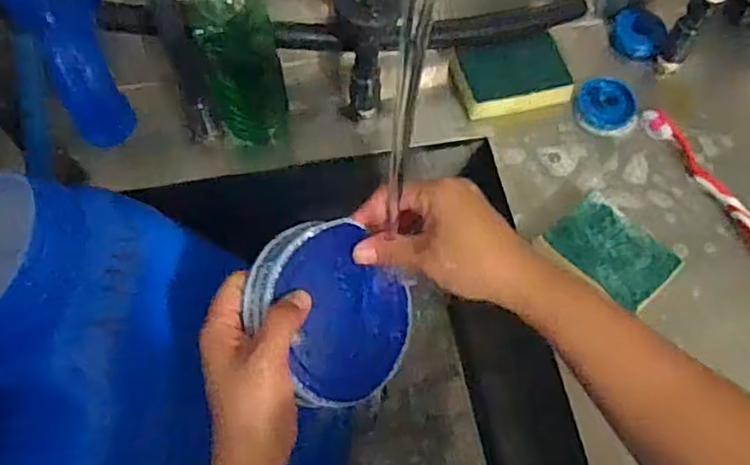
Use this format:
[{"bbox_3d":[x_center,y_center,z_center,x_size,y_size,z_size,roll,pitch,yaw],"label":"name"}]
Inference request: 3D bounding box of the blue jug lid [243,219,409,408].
[{"bbox_3d":[-0.027,0.052,0.425,0.102,0.024,0.118,-38,106,-32],"label":"blue jug lid"}]

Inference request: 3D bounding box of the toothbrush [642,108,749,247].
[{"bbox_3d":[0.307,-0.043,0.578,0.026,0.015,0.180,-28,68,-14],"label":"toothbrush"}]

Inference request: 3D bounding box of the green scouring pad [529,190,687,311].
[{"bbox_3d":[0.194,0.021,0.539,0.075,0.028,0.093,-39,71,-18],"label":"green scouring pad"}]

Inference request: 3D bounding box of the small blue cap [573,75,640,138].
[{"bbox_3d":[0.222,-0.122,0.616,0.056,0.015,0.063,5,64,0],"label":"small blue cap"}]

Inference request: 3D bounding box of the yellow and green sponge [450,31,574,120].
[{"bbox_3d":[0.133,-0.150,0.617,0.102,0.027,0.079,-7,64,-5],"label":"yellow and green sponge"}]

